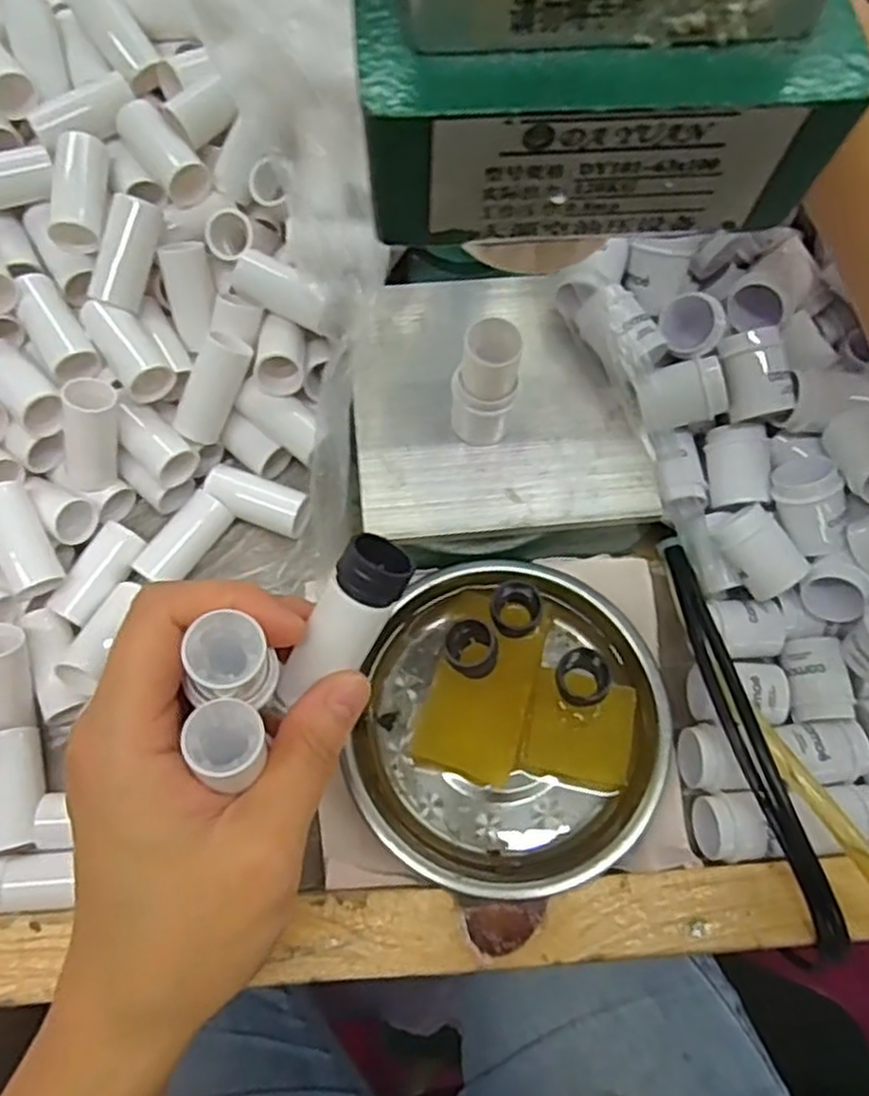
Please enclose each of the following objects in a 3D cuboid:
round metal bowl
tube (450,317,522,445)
[{"bbox_3d":[0.031,0.070,0.310,0.119,0.028,0.129,1,70,-2],"label":"round metal bowl"},{"bbox_3d":[0.020,-0.063,0.294,0.023,0.054,0.022,1,70,-2],"label":"tube"}]

